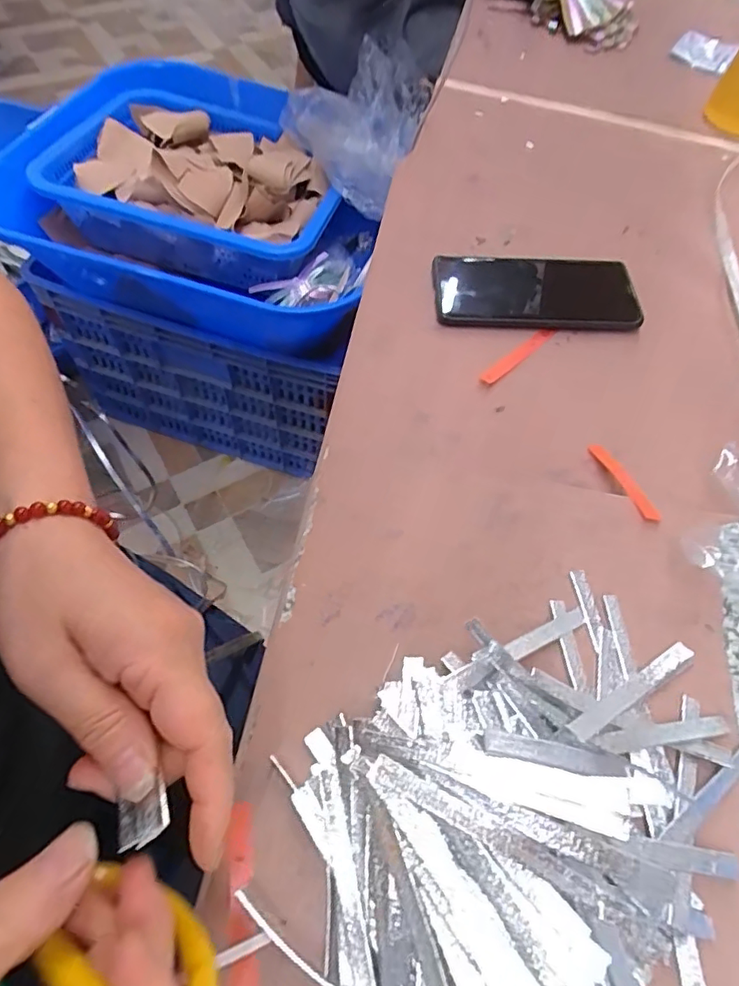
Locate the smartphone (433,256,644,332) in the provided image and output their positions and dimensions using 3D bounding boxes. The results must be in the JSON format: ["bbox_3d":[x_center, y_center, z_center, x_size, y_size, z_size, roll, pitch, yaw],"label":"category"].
[{"bbox_3d":[0.134,-0.165,0.455,0.158,0.013,0.075,2,60,-1],"label":"smartphone"}]

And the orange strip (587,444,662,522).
[{"bbox_3d":[0.164,-0.008,0.359,0.013,0.005,0.075,-6,39,-6],"label":"orange strip"}]

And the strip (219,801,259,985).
[{"bbox_3d":[-0.052,0.180,0.223,0.013,0.007,0.098,-6,61,-6],"label":"strip"}]

